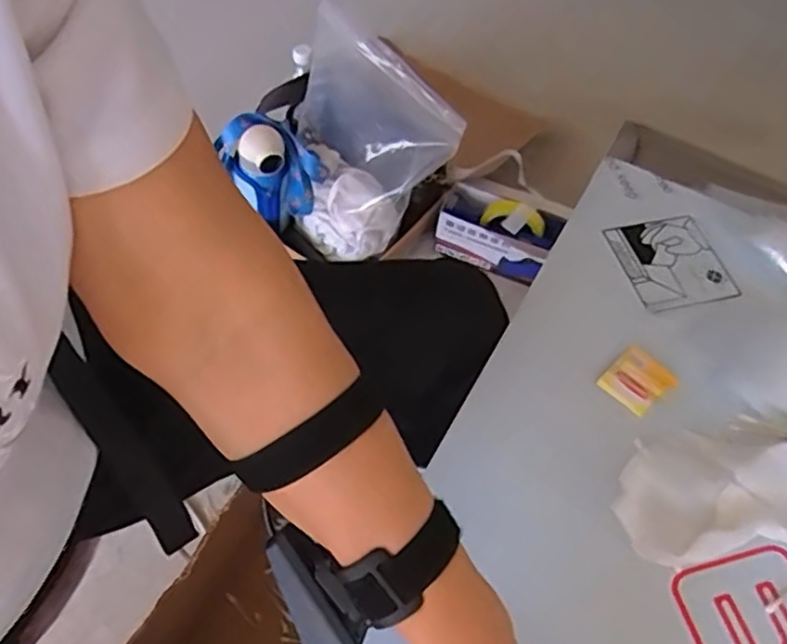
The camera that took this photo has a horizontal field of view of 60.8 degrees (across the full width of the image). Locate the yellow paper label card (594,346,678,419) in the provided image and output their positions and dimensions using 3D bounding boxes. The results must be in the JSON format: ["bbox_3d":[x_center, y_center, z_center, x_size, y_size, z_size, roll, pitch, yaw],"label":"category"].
[{"bbox_3d":[0.187,0.045,0.514,0.047,0.010,0.042,-37,68,-25],"label":"yellow paper label card"}]

